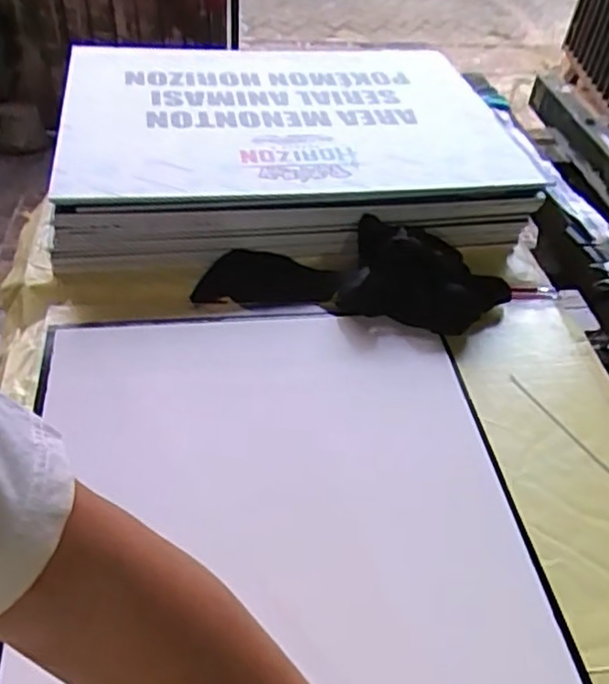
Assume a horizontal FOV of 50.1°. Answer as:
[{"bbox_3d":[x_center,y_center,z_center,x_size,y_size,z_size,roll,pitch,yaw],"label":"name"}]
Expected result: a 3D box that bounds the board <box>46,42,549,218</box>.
[{"bbox_3d":[-0.010,-0.317,0.902,0.612,0.029,0.418,-4,47,-11],"label":"board"}]

